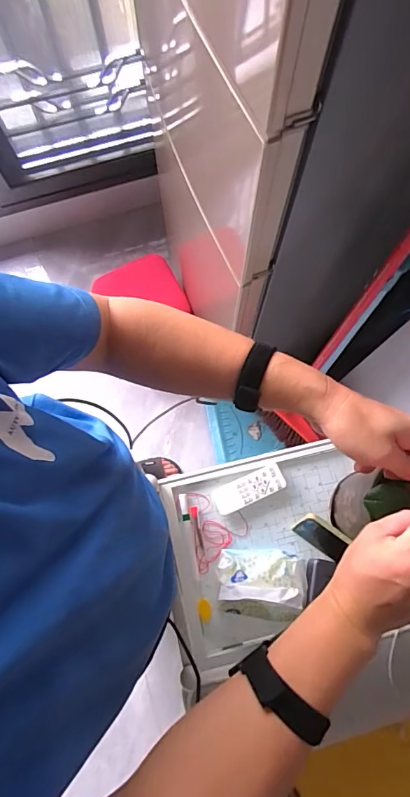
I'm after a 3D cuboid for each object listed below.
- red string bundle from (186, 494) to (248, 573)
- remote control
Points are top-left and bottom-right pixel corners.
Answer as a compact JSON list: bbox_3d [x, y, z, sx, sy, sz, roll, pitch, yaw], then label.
[{"bbox_3d":[0.025,0.213,0.696,0.088,0.025,0.126,-9,77,-2],"label":"red string bundle"},{"bbox_3d":[0.073,0.149,0.700,0.121,0.012,0.044,-23,78,-5],"label":"remote control"}]

